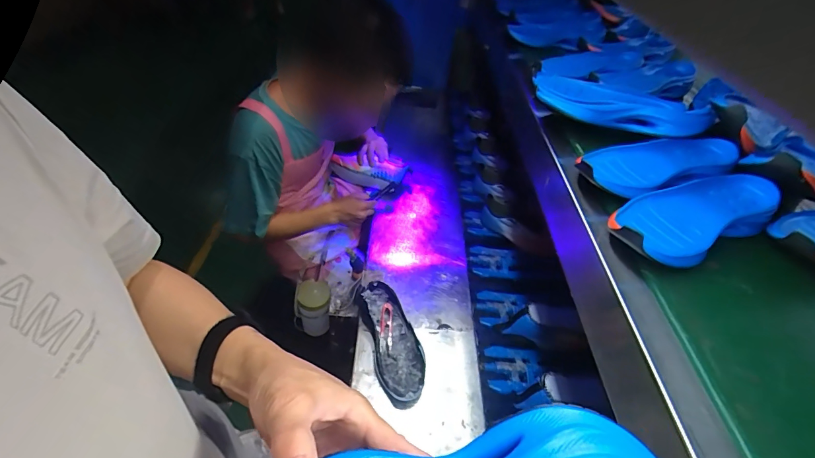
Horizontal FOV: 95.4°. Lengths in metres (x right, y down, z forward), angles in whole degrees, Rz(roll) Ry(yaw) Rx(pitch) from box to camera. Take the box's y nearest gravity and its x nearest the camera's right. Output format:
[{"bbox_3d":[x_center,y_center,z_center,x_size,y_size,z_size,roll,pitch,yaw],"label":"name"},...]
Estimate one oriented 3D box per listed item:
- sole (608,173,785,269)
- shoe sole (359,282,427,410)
[{"bbox_3d":[0.341,-0.015,0.443,0.247,0.044,0.093,-19,49,-21],"label":"sole"},{"bbox_3d":[-0.026,0.209,0.713,0.091,0.044,0.242,-10,47,-13],"label":"shoe sole"}]

